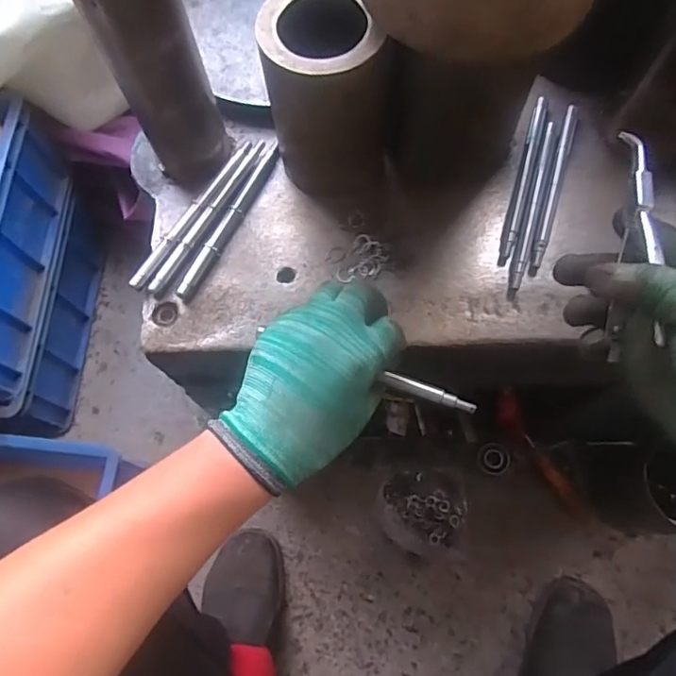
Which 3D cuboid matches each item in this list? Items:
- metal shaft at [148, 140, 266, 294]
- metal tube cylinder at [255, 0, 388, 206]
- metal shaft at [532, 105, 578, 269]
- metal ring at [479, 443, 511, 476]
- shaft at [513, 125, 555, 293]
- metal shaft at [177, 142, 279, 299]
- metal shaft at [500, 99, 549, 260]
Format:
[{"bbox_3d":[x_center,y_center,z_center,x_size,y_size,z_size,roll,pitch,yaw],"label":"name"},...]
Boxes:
[{"bbox_3d":[-0.108,-0.105,0.454,0.010,0.008,0.162,29,73,12],"label":"metal shaft"},{"bbox_3d":[-0.010,-0.178,0.411,0.080,0.133,0.094,-15,70,-4],"label":"metal tube cylinder"},{"bbox_3d":[0.184,-0.131,0.454,0.011,0.008,0.161,18,71,8],"label":"metal shaft"},{"bbox_3d":[0.232,0.179,0.796,0.045,0.006,0.045,-1,70,2],"label":"metal ring"},{"bbox_3d":[0.164,-0.113,0.448,0.008,0.007,0.160,15,71,8],"label":"shaft"},{"bbox_3d":[-0.089,-0.101,0.453,0.013,0.009,0.159,26,73,11],"label":"metal shaft"},{"bbox_3d":[0.159,-0.140,0.458,0.011,0.011,0.157,16,71,8],"label":"metal shaft"}]

